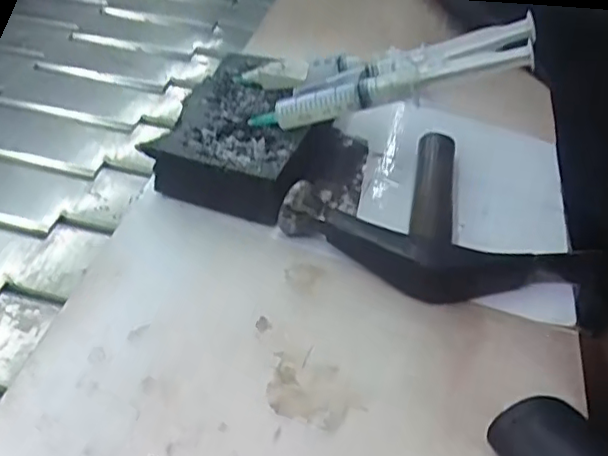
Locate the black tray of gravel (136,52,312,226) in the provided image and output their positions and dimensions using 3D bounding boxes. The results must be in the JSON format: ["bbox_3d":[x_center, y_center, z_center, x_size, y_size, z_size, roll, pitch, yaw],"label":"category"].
[{"bbox_3d":[-0.036,-0.060,0.379,0.083,0.036,0.125,13,43,7],"label":"black tray of gravel"}]

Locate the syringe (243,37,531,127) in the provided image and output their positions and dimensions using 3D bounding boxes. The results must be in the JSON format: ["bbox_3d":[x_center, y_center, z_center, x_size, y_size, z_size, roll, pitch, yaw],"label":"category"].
[{"bbox_3d":[0.044,-0.078,0.332,0.153,0.018,0.020,-10,38,23],"label":"syringe"}]

